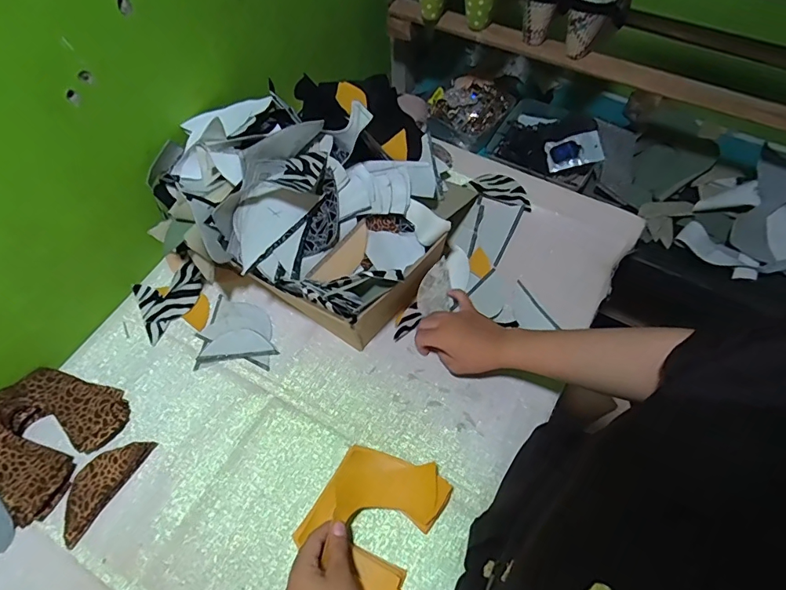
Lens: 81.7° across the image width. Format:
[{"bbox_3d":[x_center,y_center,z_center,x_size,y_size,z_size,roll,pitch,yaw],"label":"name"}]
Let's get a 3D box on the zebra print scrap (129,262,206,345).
[{"bbox_3d":[-0.321,0.006,0.665,0.095,0.013,0.094,-27,65,-14],"label":"zebra print scrap"}]

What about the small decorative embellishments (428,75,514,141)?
[{"bbox_3d":[0.162,-0.395,0.974,0.150,0.063,0.144,-1,60,1],"label":"small decorative embellishments"}]

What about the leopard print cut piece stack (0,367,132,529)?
[{"bbox_3d":[-0.433,0.169,0.563,0.138,0.042,0.164,30,65,15],"label":"leopard print cut piece stack"}]

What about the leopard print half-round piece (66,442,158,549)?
[{"bbox_3d":[-0.352,0.224,0.546,0.050,0.018,0.125,28,65,14],"label":"leopard print half-round piece"}]

